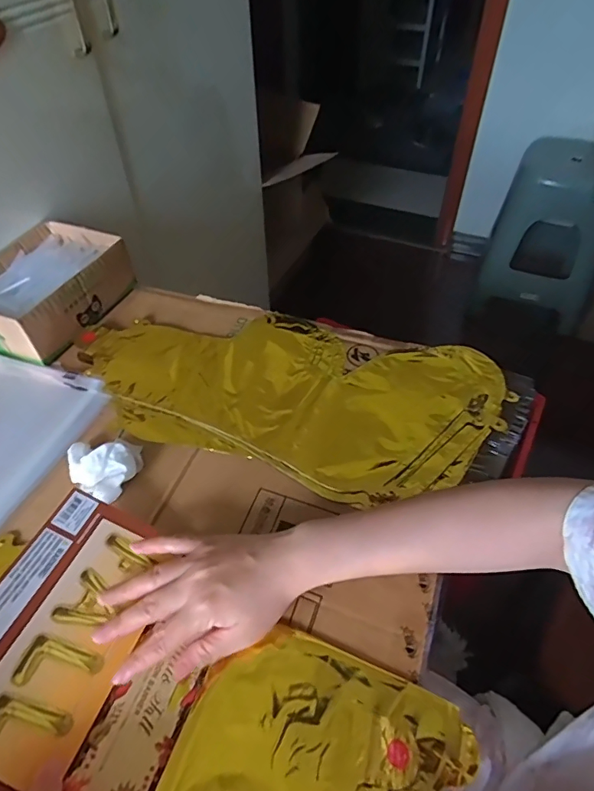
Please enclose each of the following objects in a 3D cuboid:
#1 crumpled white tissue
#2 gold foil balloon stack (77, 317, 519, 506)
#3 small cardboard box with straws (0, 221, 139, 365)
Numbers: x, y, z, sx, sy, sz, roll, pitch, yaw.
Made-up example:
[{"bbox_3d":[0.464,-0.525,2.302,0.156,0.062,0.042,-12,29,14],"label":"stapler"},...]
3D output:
[{"bbox_3d":[-0.180,0.069,0.453,0.064,0.027,0.066,-5,49,-4],"label":"crumpled white tissue"},{"bbox_3d":[-0.012,-0.012,0.534,0.452,0.016,0.221,12,50,11],"label":"gold foil balloon stack"},{"bbox_3d":[-0.315,-0.137,0.618,0.142,0.064,0.189,19,51,16],"label":"small cardboard box with straws"}]

